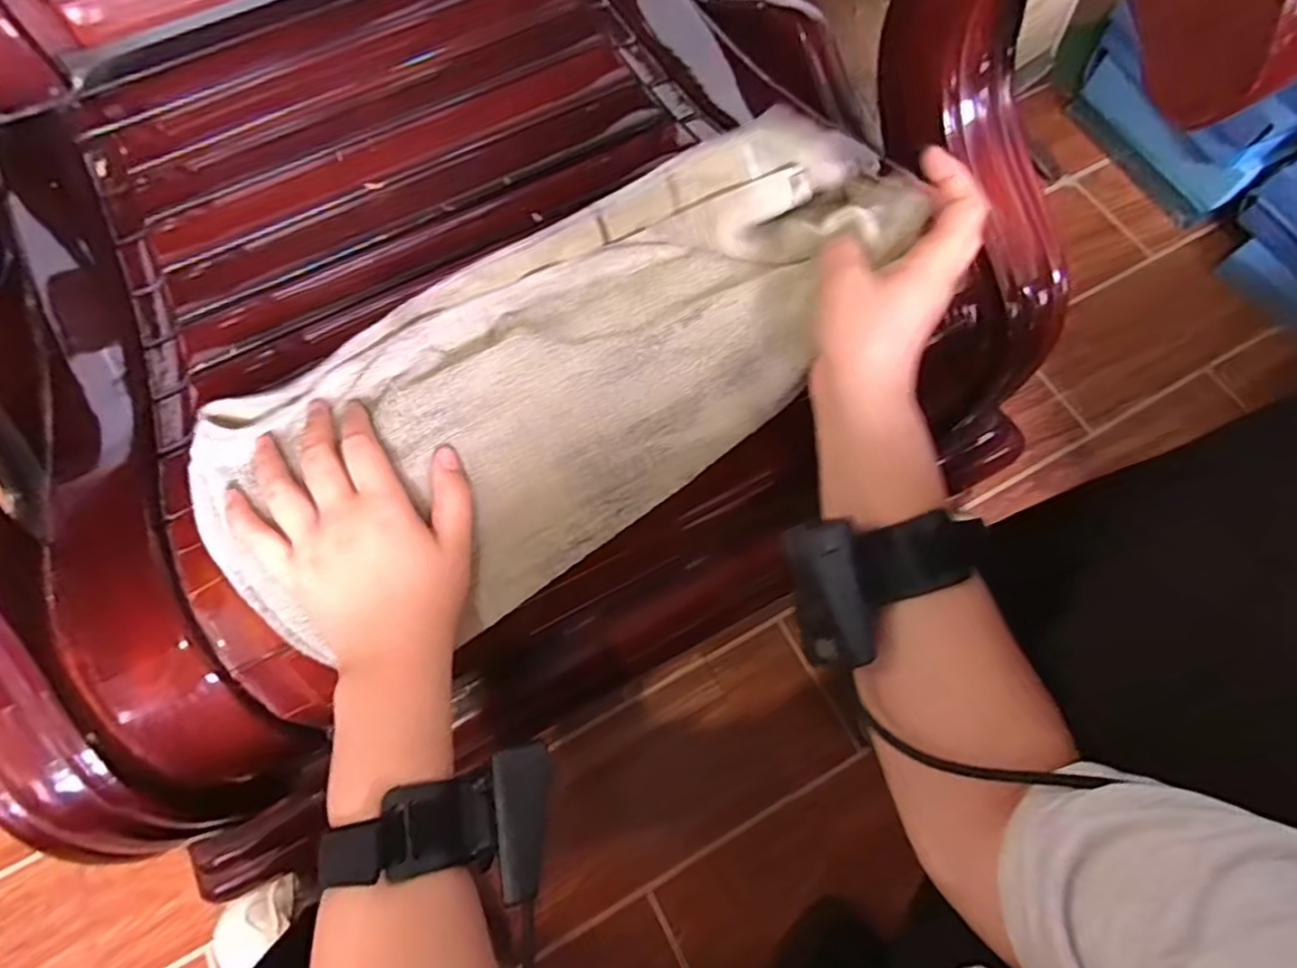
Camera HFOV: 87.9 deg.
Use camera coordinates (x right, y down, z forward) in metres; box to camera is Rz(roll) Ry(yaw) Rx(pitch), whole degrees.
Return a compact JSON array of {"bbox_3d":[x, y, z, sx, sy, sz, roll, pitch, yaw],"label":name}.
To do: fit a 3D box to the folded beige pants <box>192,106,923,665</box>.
[{"bbox_3d":[-0.033,-0.067,0.383,0.422,0.073,0.157,-34,72,-6],"label":"folded beige pants"}]

